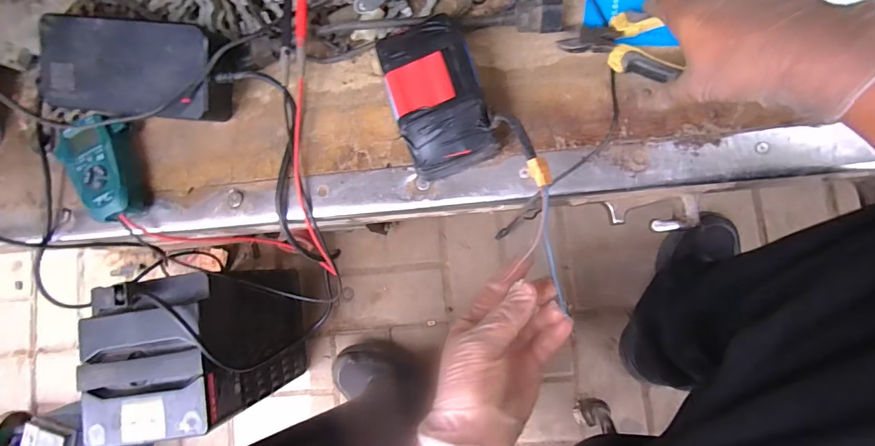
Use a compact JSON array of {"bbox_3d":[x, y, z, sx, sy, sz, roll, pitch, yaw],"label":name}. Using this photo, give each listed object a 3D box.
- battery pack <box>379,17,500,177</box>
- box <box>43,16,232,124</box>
[{"bbox_3d":[0.001,-0.112,0.367,0.076,0.058,0.135,-19,84,5],"label":"battery pack"},{"bbox_3d":[-0.294,-0.146,0.404,0.182,0.054,0.083,7,86,8],"label":"box"}]

